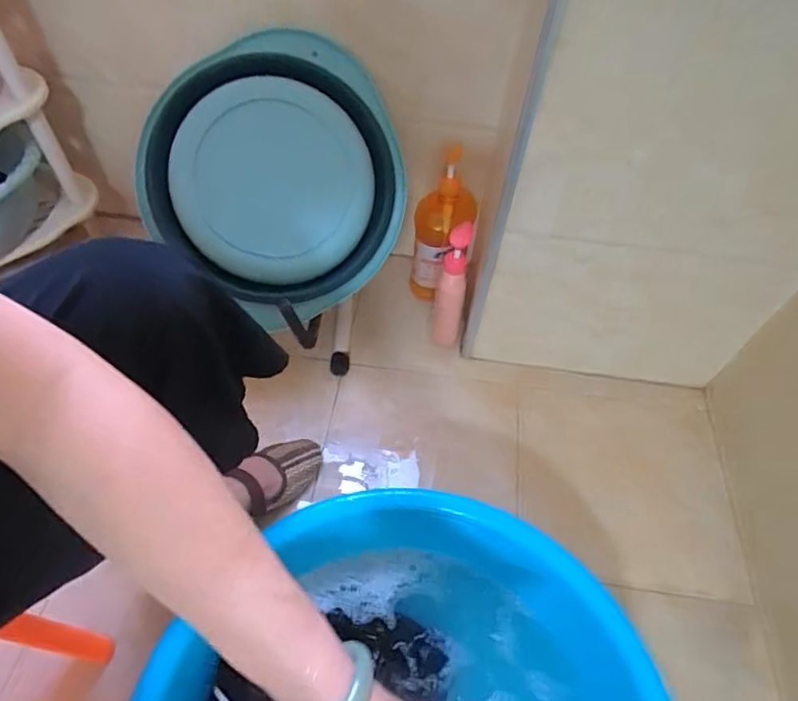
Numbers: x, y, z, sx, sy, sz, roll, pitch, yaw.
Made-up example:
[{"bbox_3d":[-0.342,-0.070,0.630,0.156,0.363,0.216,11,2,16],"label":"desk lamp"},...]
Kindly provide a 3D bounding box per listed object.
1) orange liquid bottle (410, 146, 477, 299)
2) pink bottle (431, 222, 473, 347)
[{"bbox_3d":[0.072,-0.191,0.912,0.087,0.279,0.092,2,53,-3],"label":"orange liquid bottle"},{"bbox_3d":[0.087,-0.099,0.872,0.051,0.225,0.068,10,53,3],"label":"pink bottle"}]

